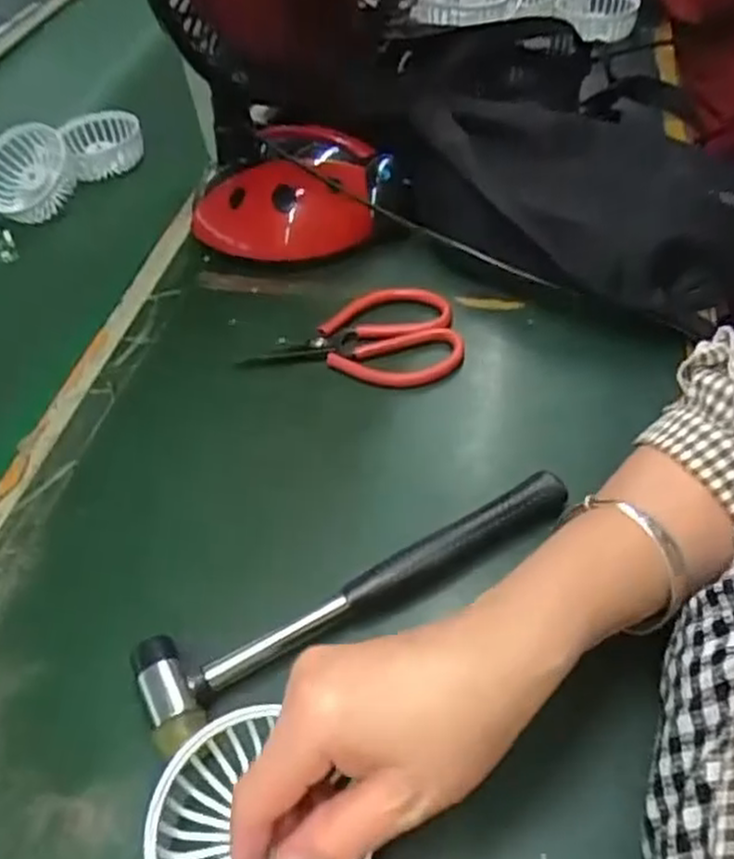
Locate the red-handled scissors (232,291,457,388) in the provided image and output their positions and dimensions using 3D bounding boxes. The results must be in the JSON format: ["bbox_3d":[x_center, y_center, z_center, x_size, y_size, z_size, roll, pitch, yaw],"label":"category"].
[{"bbox_3d":[-0.011,-0.059,0.505,0.144,0.021,0.080,-10,48,-2],"label":"red-handled scissors"}]

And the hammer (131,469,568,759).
[{"bbox_3d":[-0.004,0.080,0.383,0.235,0.028,0.053,-29,51,-18],"label":"hammer"}]

